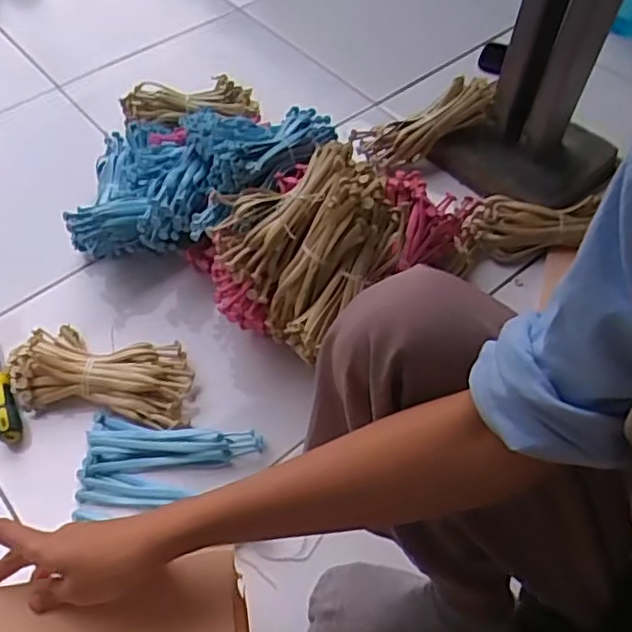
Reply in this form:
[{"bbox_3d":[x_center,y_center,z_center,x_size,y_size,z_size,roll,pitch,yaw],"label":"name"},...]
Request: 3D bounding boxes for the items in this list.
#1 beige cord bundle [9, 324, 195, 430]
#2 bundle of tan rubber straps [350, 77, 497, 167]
[{"bbox_3d":[-0.261,0.066,0.796,0.219,0.041,0.112,7,56,4],"label":"beige cord bundle"},{"bbox_3d":[0.167,-0.289,0.990,0.215,0.068,0.051,-24,52,11],"label":"bundle of tan rubber straps"}]

